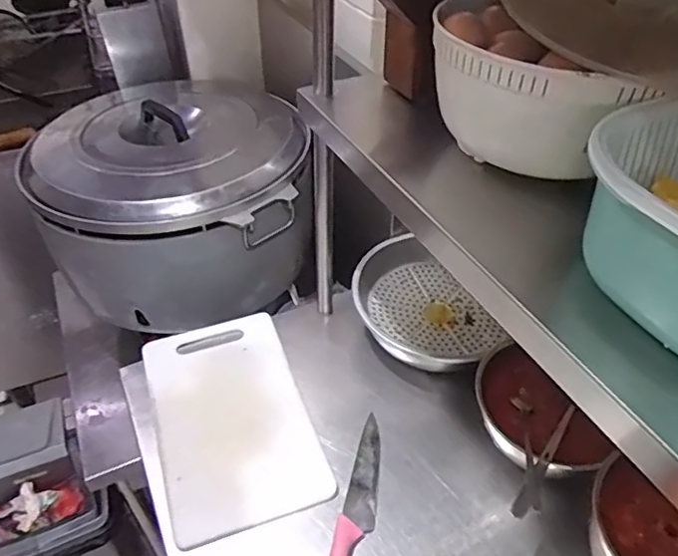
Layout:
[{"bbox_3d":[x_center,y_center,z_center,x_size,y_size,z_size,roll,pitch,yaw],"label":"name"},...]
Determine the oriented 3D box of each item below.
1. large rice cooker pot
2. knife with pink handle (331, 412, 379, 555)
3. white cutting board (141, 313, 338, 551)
[{"bbox_3d":[-0.302,-0.140,1.087,0.431,0.351,0.455,-12,44,-12],"label":"large rice cooker pot"},{"bbox_3d":[0.023,0.272,0.664,0.038,0.021,0.258,10,44,11],"label":"knife with pink handle"},{"bbox_3d":[-0.148,0.186,0.771,0.197,0.024,0.323,-15,45,-15],"label":"white cutting board"}]

